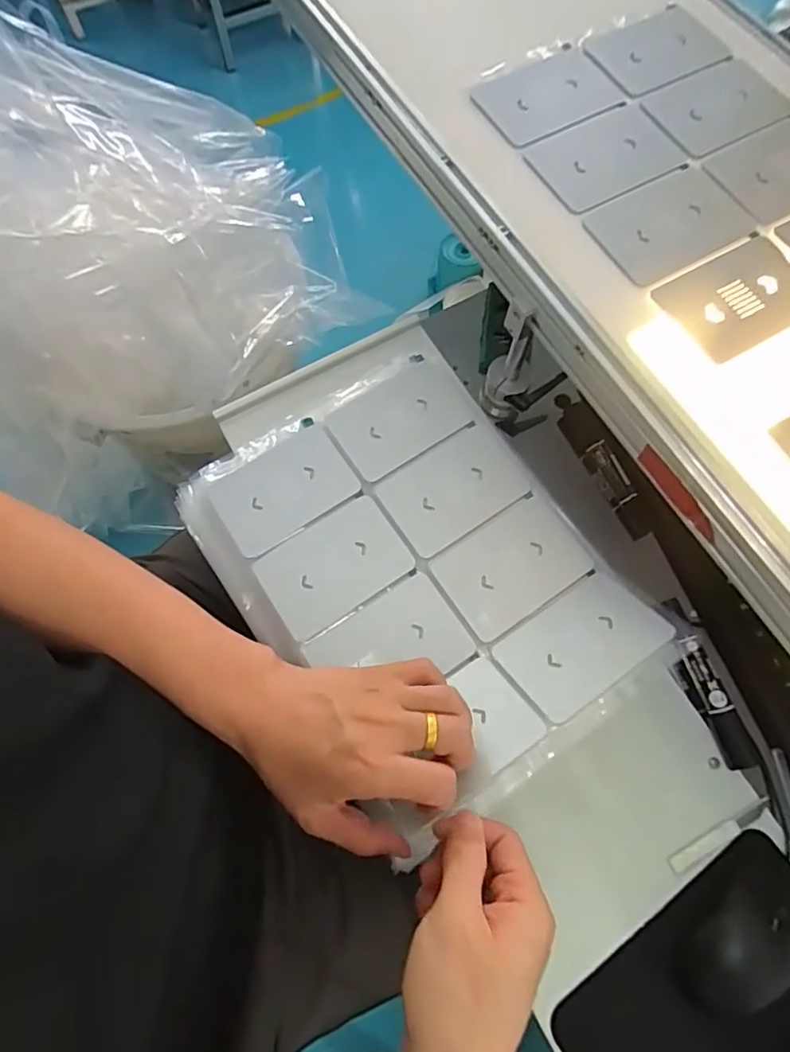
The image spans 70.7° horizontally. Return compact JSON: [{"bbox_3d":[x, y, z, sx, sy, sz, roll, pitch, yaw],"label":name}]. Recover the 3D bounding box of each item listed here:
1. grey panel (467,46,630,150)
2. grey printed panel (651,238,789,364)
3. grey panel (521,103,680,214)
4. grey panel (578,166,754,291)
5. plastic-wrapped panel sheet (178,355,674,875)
[{"bbox_3d":[0.132,-0.378,0.486,0.118,0.009,0.079,-29,73,-8],"label":"grey panel"},{"bbox_3d":[0.258,-0.171,0.414,0.109,0.004,0.076,-28,73,-8],"label":"grey printed panel"},{"bbox_3d":[0.174,-0.309,0.466,0.117,0.006,0.083,-29,73,-8],"label":"grey panel"},{"bbox_3d":[0.218,-0.239,0.439,0.119,0.004,0.081,-29,73,-8],"label":"grey panel"},{"bbox_3d":[0.008,0.033,0.452,0.258,0.029,0.339,-32,68,-11],"label":"plastic-wrapped panel sheet"}]

